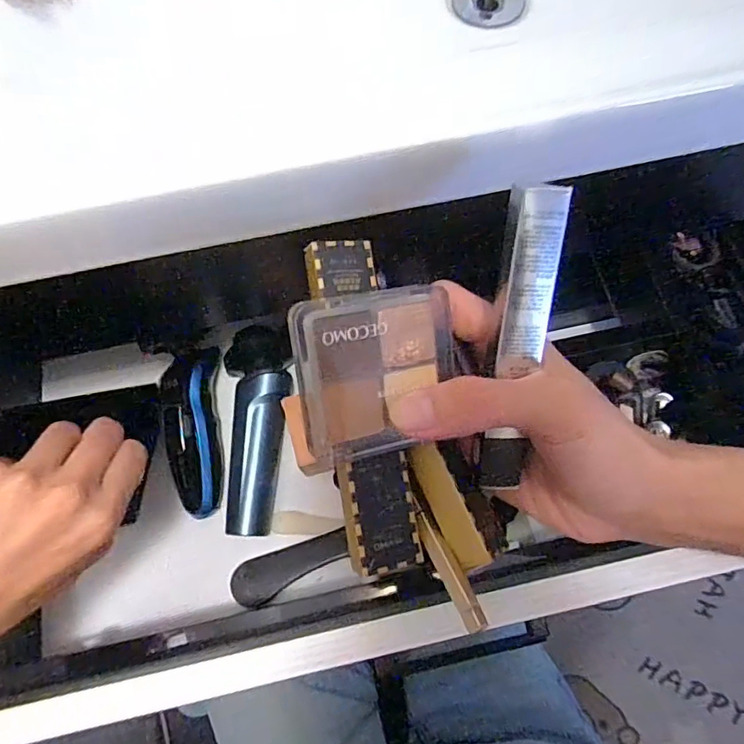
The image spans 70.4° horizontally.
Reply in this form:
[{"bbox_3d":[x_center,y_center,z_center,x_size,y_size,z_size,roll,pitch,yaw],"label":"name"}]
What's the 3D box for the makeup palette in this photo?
[{"bbox_3d":[0.004,0.001,0.201,0.063,0.008,0.061,-11,106,-21],"label":"makeup palette"}]

